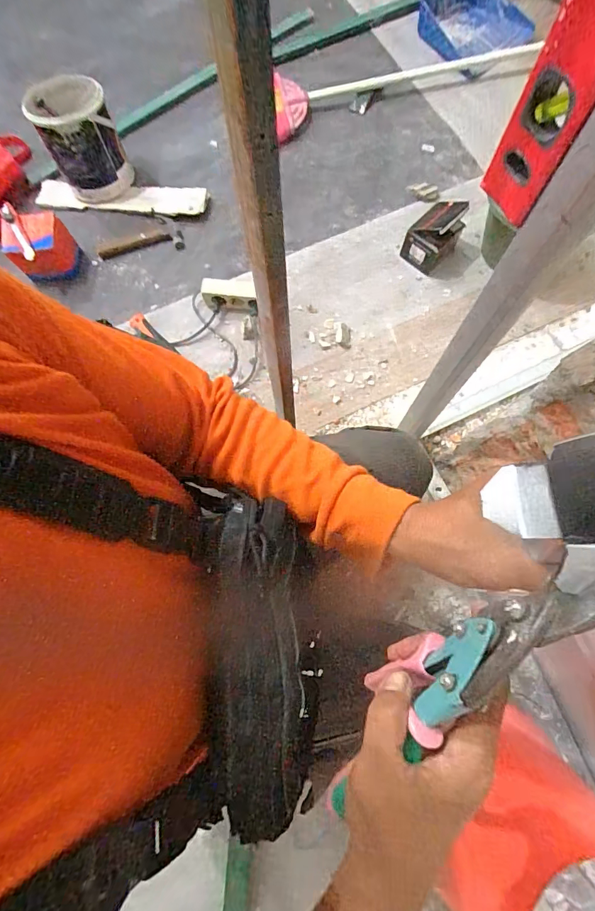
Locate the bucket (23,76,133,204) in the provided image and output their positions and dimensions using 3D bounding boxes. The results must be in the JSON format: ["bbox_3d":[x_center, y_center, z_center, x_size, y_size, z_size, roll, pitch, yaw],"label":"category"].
[{"bbox_3d":[-0.540,-0.785,1.032,0.173,0.212,0.172,-1,74,2],"label":"bucket"}]

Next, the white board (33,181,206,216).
[{"bbox_3d":[-0.483,-0.692,1.099,0.499,0.028,0.083,9,88,12],"label":"white board"}]

